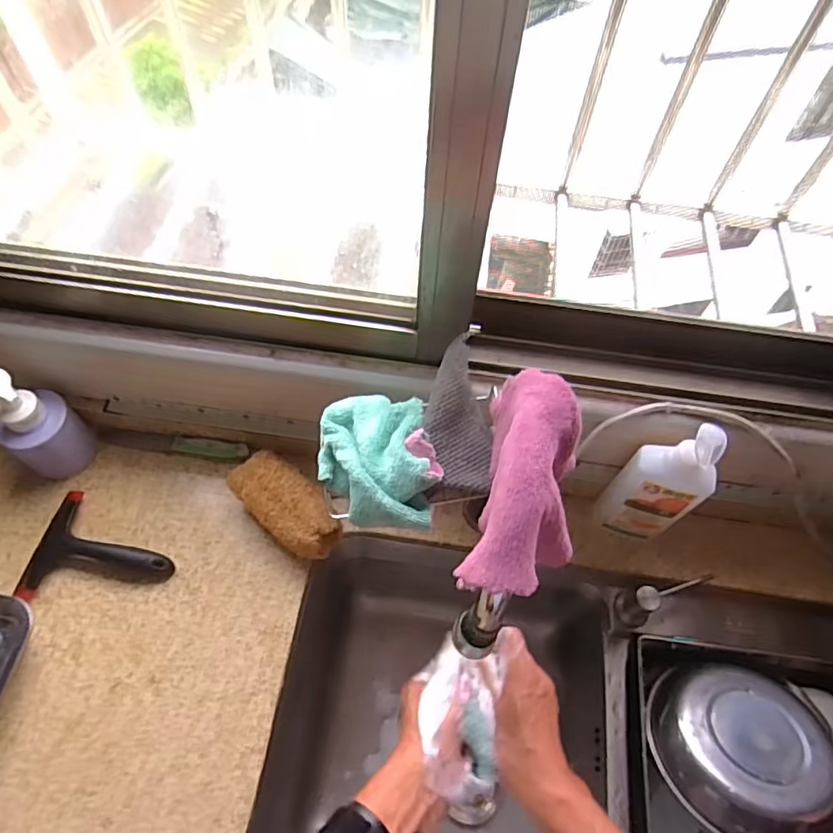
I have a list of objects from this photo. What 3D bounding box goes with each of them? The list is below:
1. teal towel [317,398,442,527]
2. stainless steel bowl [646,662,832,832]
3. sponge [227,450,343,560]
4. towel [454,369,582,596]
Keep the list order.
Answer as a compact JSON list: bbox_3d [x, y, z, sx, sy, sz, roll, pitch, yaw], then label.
[{"bbox_3d":[-0.039,0.036,0.519,0.098,0.058,0.135,0,60,-2],"label":"teal towel"},{"bbox_3d":[0.358,0.364,0.628,0.189,0.071,0.189,-3,49,3],"label":"stainless steel bowl"},{"bbox_3d":[-0.157,0.112,0.700,0.145,0.072,0.071,35,65,17],"label":"sponge"},{"bbox_3d":[0.083,0.047,0.409,0.075,0.081,0.164,13,61,6],"label":"towel"}]

